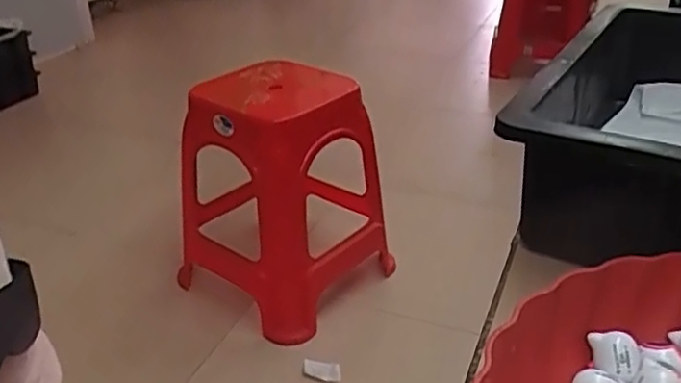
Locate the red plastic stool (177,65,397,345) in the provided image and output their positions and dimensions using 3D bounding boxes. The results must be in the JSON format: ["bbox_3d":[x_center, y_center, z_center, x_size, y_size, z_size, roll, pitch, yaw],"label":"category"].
[{"bbox_3d":[-0.127,-0.013,1.512,0.391,0.514,0.391,20,36,35],"label":"red plastic stool"}]

